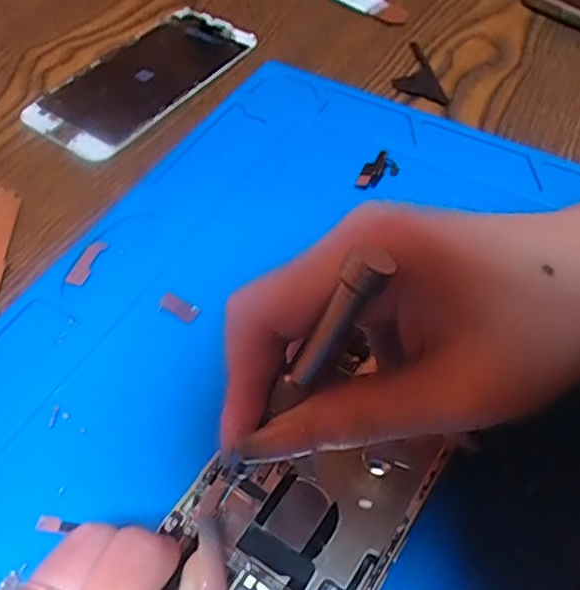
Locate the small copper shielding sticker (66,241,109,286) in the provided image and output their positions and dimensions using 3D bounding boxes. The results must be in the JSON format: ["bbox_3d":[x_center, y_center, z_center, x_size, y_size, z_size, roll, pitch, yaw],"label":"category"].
[{"bbox_3d":[-0.088,-0.015,0.264,0.009,0.004,0.025,13,55,9],"label":"small copper shielding sticker"}]

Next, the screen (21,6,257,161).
[{"bbox_3d":[-0.082,-0.125,0.344,0.062,0.004,0.134,29,59,20],"label":"screen"}]

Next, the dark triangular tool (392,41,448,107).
[{"bbox_3d":[0.070,-0.128,0.345,0.025,0.004,0.060,-9,54,-6],"label":"dark triangular tool"}]

